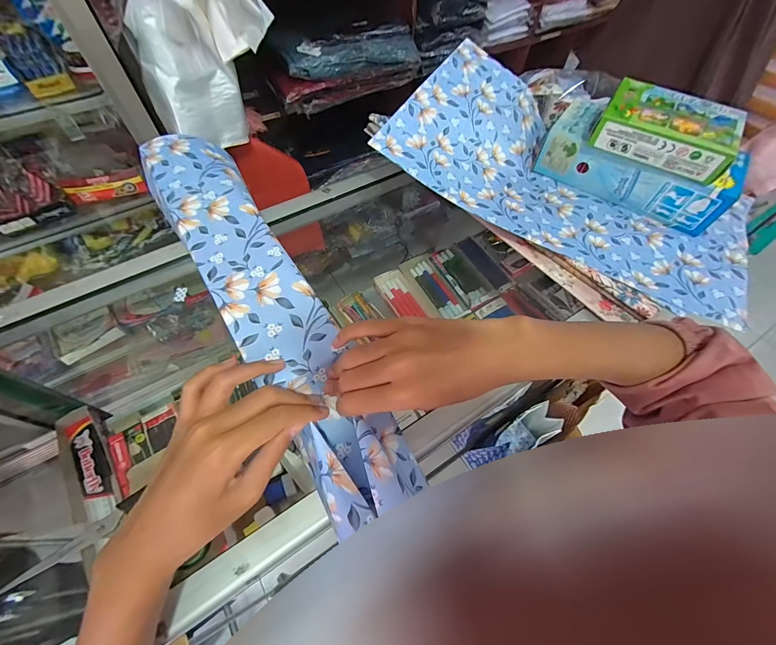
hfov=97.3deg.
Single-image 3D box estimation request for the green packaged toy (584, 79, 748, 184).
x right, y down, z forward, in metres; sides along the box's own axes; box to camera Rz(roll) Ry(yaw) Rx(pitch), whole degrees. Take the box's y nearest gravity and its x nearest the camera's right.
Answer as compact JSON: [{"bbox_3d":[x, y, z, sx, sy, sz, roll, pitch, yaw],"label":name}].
[{"bbox_3d":[0.343,-0.241,0.422,0.142,0.045,0.091,28,63,13],"label":"green packaged toy"}]

